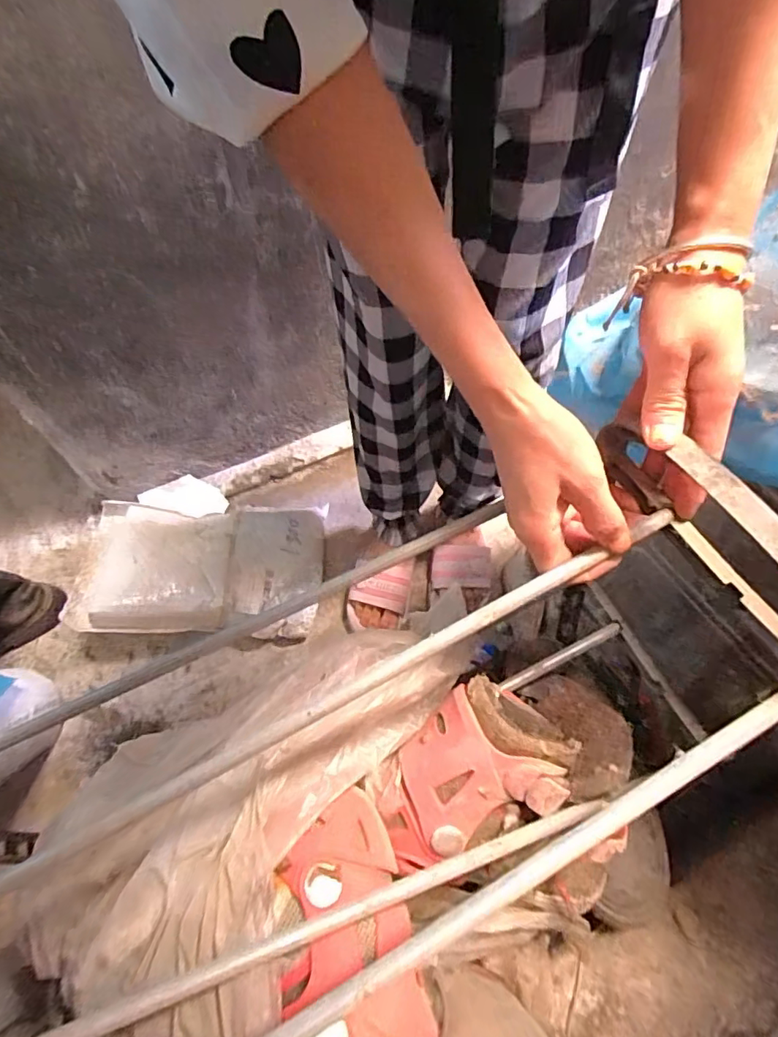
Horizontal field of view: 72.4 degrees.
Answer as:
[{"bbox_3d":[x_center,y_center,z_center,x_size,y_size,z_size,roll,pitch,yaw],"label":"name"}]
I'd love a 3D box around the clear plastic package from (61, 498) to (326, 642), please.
[{"bbox_3d":[-0.307,0.074,0.851,0.372,0.099,0.236,0,58,4],"label":"clear plastic package"}]

